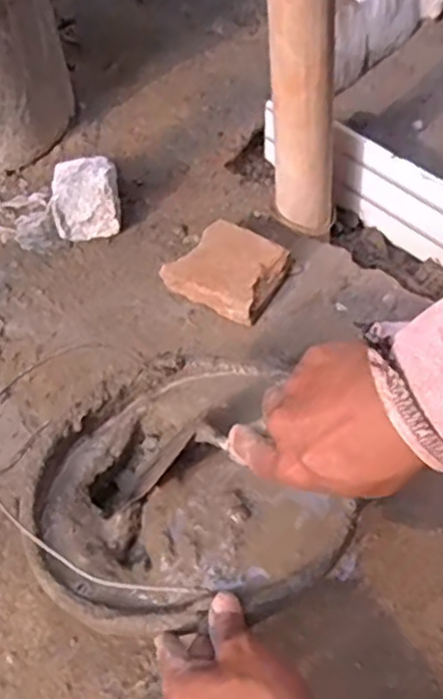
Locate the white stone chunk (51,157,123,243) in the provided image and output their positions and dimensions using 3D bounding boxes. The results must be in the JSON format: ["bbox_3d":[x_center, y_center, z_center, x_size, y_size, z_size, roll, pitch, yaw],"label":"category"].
[{"bbox_3d":[-0.165,-0.197,0.845,0.081,0.080,0.099,-4,59,2],"label":"white stone chunk"}]

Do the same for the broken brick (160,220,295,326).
[{"bbox_3d":[0.009,-0.091,0.793,0.121,0.042,0.105,25,64,18],"label":"broken brick"}]

